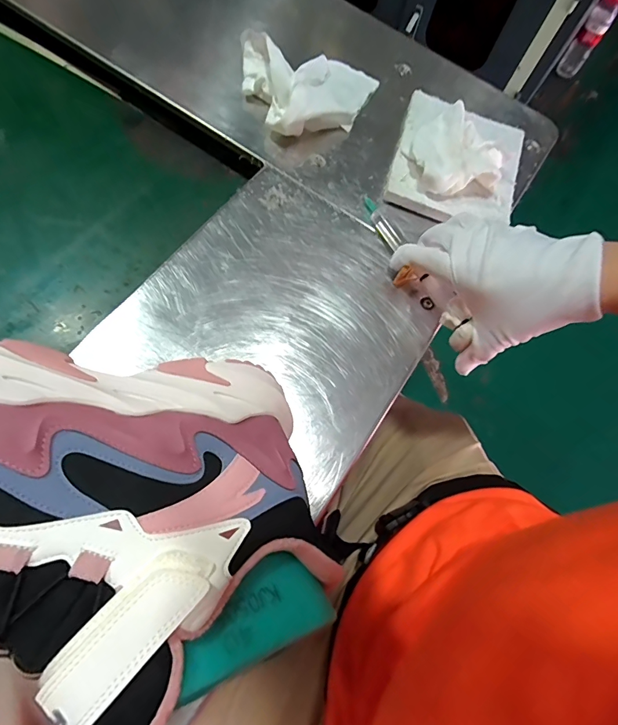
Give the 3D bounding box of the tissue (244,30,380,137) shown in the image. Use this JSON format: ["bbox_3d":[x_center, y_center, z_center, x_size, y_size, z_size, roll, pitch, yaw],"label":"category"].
[{"bbox_3d":[0.010,-0.312,0.442,0.152,0.048,0.125,-23,76,-14],"label":"tissue"}]

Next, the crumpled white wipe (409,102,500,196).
[{"bbox_3d":[0.149,-0.216,0.417,0.089,0.041,0.090,2,69,-5],"label":"crumpled white wipe"}]

